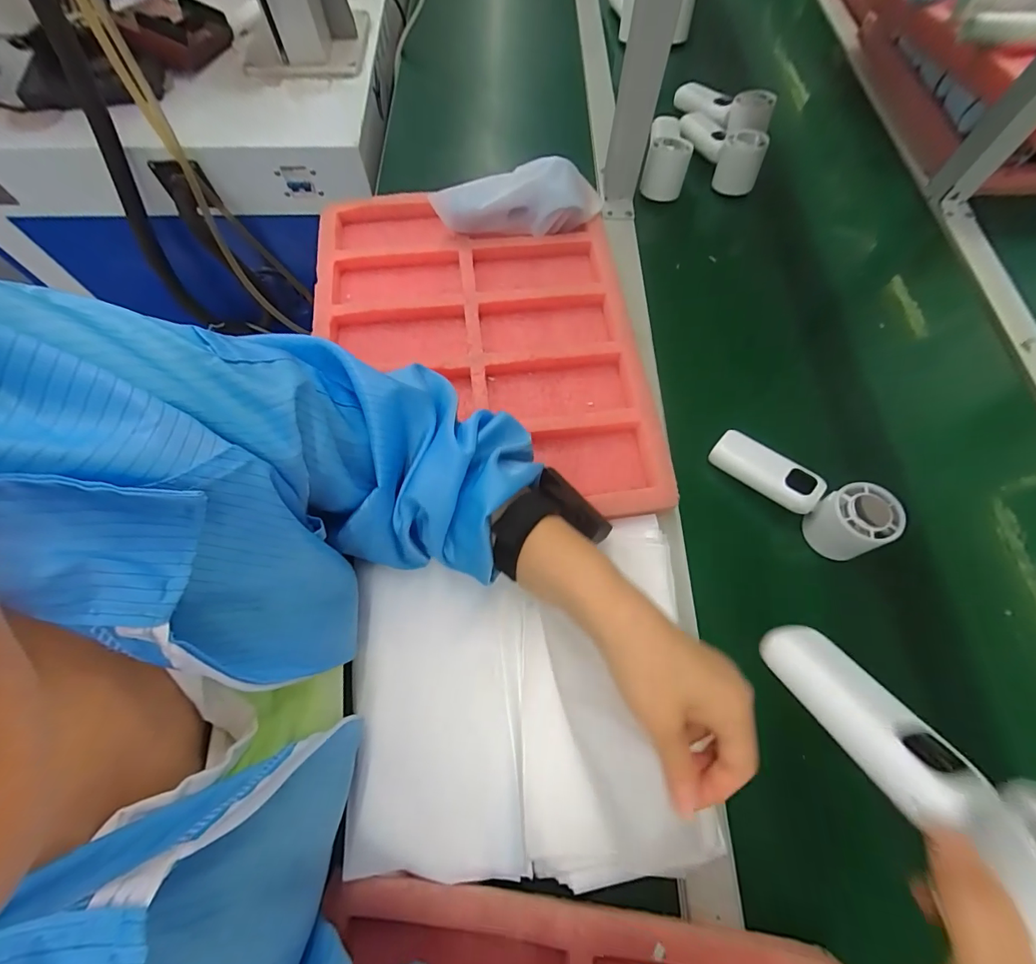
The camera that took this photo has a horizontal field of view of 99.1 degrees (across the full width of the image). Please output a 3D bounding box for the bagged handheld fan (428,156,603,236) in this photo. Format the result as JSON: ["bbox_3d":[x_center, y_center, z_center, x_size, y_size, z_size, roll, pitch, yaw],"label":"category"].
[{"bbox_3d":[0.001,-0.321,0.507,0.188,0.062,0.053,-9,68,-4],"label":"bagged handheld fan"}]

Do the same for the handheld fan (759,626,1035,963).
[{"bbox_3d":[0.174,0.126,0.192,0.046,0.152,0.041,-19,111,-8],"label":"handheld fan"}]

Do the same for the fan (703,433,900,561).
[{"bbox_3d":[0.253,0.005,0.404,0.152,0.055,0.048,38,73,14],"label":"fan"}]

